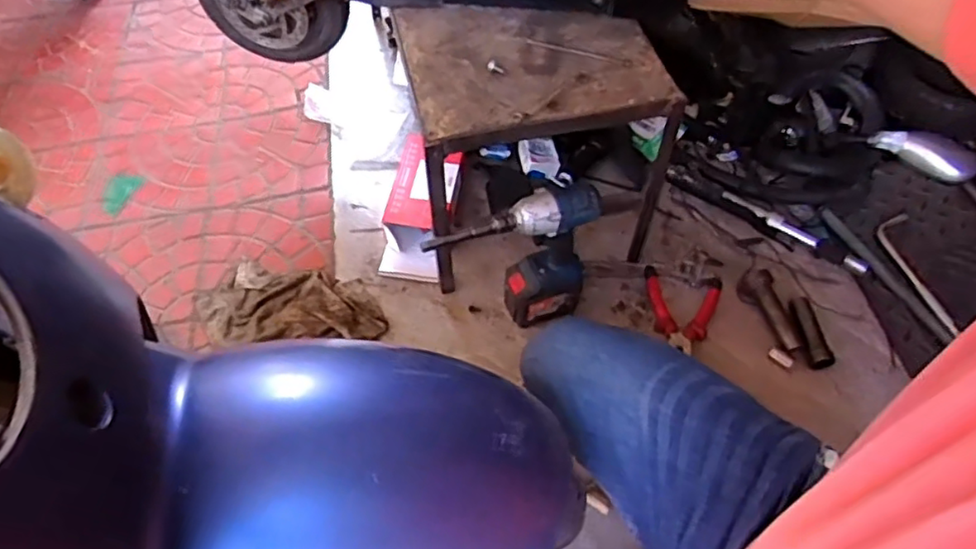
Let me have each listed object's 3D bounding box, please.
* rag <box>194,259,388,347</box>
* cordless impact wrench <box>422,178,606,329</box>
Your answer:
[{"bbox_3d":[-0.342,0.058,1.061,0.341,0.044,0.170,14,57,6],"label":"rag"},{"bbox_3d":[0.032,-0.012,0.946,0.244,0.277,0.067,-7,57,-8],"label":"cordless impact wrench"}]

